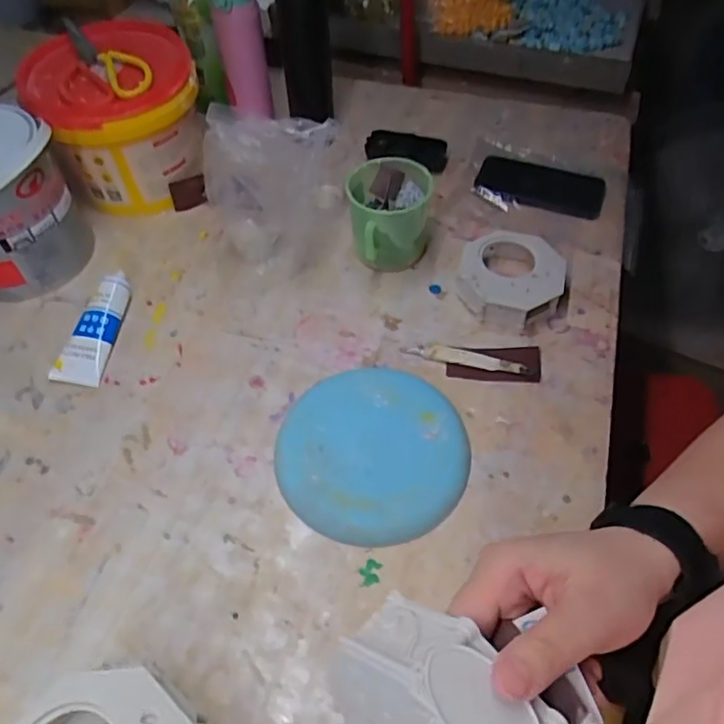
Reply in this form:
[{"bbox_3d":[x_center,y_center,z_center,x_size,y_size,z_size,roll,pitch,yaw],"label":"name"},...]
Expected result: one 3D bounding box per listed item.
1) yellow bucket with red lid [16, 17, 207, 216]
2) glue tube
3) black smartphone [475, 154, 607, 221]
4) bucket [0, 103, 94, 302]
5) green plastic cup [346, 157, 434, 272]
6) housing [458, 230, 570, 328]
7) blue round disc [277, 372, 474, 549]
[{"bbox_3d":[-0.303,-0.303,0.775,0.184,0.180,0.184,-1,54,1],"label":"yellow bucket with red lid"},{"bbox_3d":[-0.299,-0.042,0.670,0.051,0.032,0.146,5,54,6],"label":"glue tube"},{"bbox_3d":[0.245,-0.244,0.816,0.167,0.014,0.090,13,55,11],"label":"black smartphone"},{"bbox_3d":[-0.415,-0.180,0.688,0.156,0.168,0.135,-30,58,-19],"label":"bucket"},{"bbox_3d":[0.033,-0.171,0.714,0.096,0.097,0.108,-1,54,1],"label":"green plastic cup"},{"bbox_3d":[0.173,-0.101,0.690,0.117,0.045,0.133,12,55,11],"label":"housing"},{"bbox_3d":[0.011,0.082,0.579,0.177,0.021,0.180,-1,54,1],"label":"blue round disc"}]

